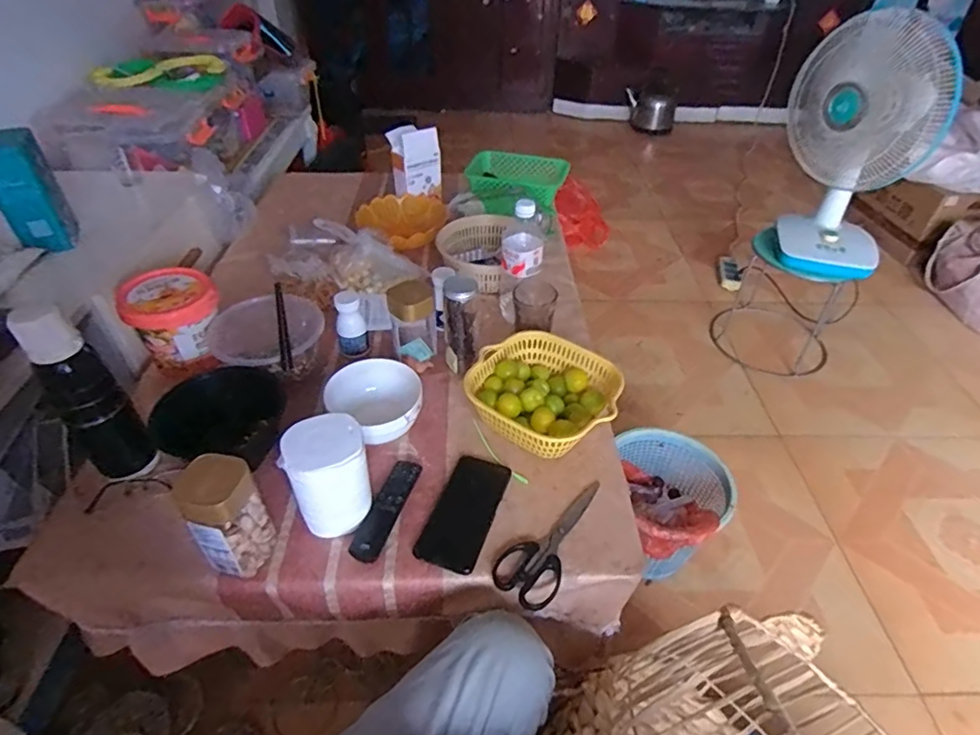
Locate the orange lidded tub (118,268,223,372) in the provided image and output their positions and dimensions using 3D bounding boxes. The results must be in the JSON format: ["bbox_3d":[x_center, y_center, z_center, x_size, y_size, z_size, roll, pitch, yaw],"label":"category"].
[{"bbox_3d":[-0.498,-0.080,0.886,0.127,0.114,0.133,1,42,-1],"label":"orange lidded tub"}]

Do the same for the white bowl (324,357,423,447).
[{"bbox_3d":[-0.161,0.053,0.809,0.143,0.060,0.128,34,51,30],"label":"white bowl"}]

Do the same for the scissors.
[{"bbox_3d":[0.080,0.206,0.687,0.073,0.015,0.191,25,47,24],"label":"scissors"}]

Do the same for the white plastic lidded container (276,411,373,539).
[{"bbox_3d":[-0.191,0.135,0.668,0.092,0.133,0.084,-10,43,-12],"label":"white plastic lidded container"}]

